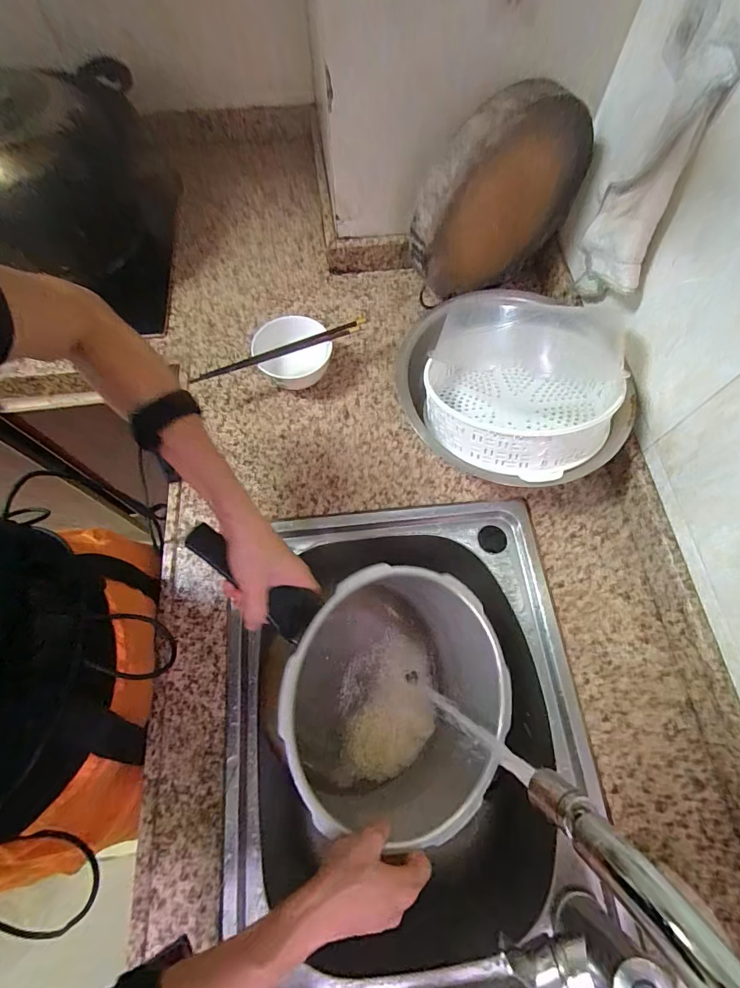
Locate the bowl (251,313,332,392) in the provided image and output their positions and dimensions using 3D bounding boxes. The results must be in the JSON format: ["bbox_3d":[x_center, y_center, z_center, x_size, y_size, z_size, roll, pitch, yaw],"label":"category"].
[{"bbox_3d":[-0.109,-0.193,0.597,0.101,0.063,0.110,0,67,0],"label":"bowl"}]

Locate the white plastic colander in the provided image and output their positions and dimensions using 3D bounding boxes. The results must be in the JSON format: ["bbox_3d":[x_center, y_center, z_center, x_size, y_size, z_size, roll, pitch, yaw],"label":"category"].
[{"bbox_3d":[0.189,-0.129,0.534,0.220,0.103,0.226,0,67,0],"label":"white plastic colander"}]

